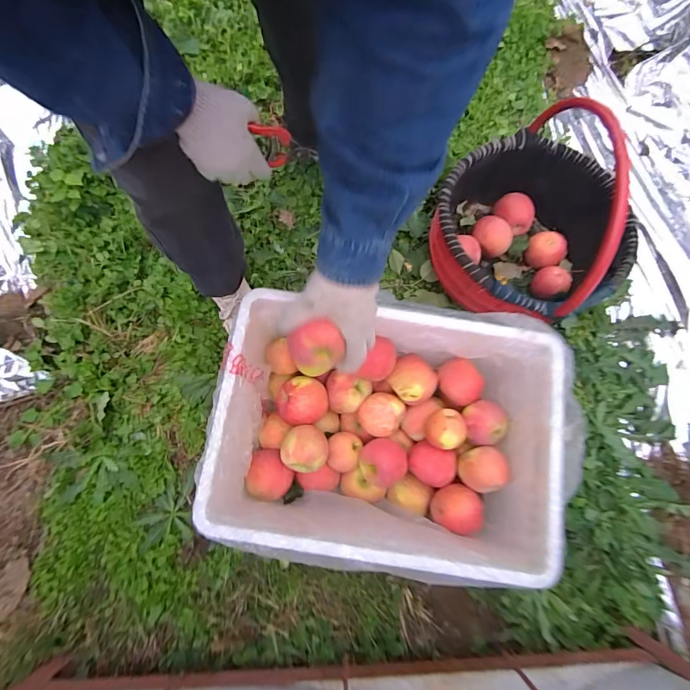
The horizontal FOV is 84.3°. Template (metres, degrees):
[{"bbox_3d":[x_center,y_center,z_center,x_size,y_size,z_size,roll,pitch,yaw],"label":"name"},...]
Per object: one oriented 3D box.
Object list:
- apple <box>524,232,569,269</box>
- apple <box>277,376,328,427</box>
[{"bbox_3d":[0.449,-0.212,0.857,0.071,0.060,0.084,-38,79,-11],"label":"apple"},{"bbox_3d":[-0.077,0.100,0.683,0.089,0.071,0.081,1,76,-2],"label":"apple"}]

